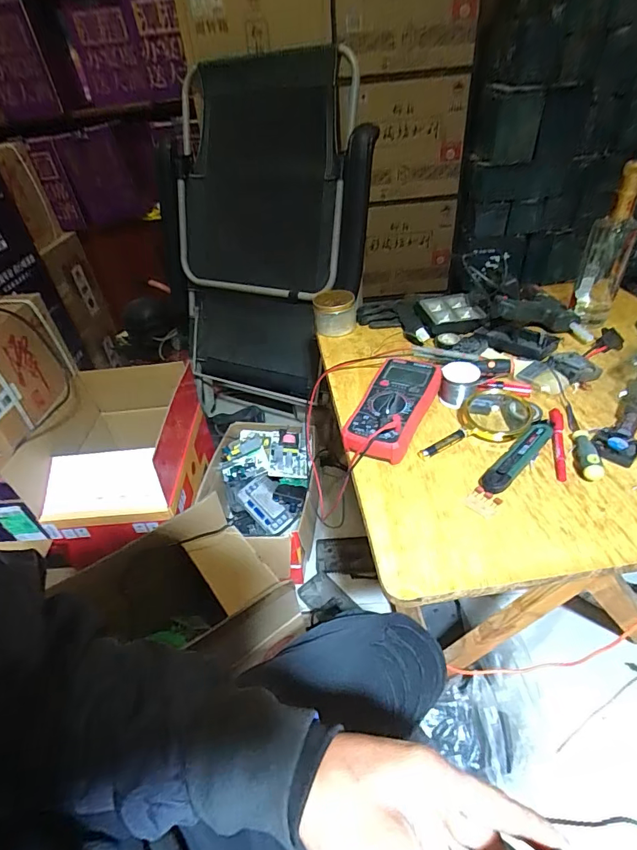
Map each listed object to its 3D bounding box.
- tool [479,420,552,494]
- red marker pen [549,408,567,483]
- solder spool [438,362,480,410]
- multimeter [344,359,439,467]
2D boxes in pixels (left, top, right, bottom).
[{"bbox_3d":[0.258,0.038,0.559,0.152,0.015,0.033,-34,47,-30],"label":"tool"},{"bbox_3d":[0.322,0.022,0.584,0.017,0.013,0.137,10,42,19],"label":"red marker pen"},{"bbox_3d":[0.216,-0.061,0.669,0.055,0.058,0.047,12,42,21],"label":"solder spool"},{"bbox_3d":[0.107,-0.026,0.629,0.091,0.048,0.199,16,44,25],"label":"multimeter"}]

